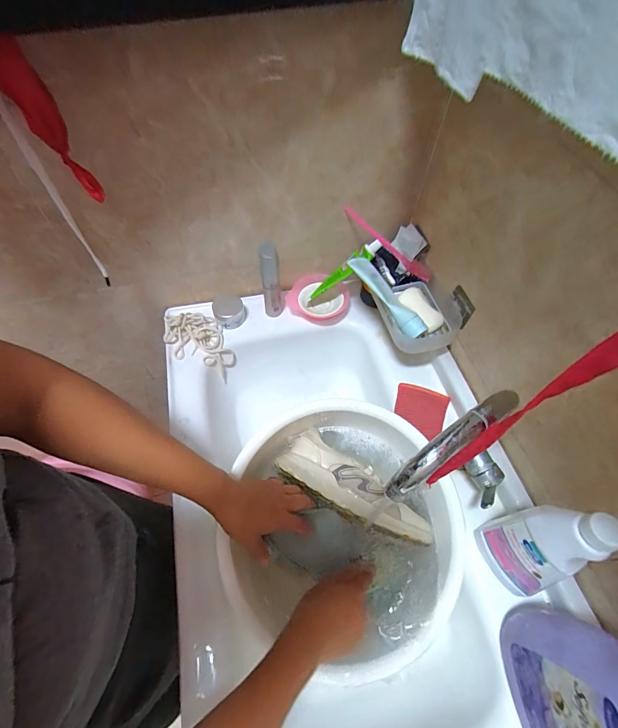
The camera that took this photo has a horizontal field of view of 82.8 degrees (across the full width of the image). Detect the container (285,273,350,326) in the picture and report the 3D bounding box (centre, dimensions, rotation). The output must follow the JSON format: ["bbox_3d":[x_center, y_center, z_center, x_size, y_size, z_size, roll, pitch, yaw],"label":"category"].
[{"bbox_3d":[0.020,-0.127,0.708,0.120,0.049,0.086,19,59,9],"label":"container"}]

